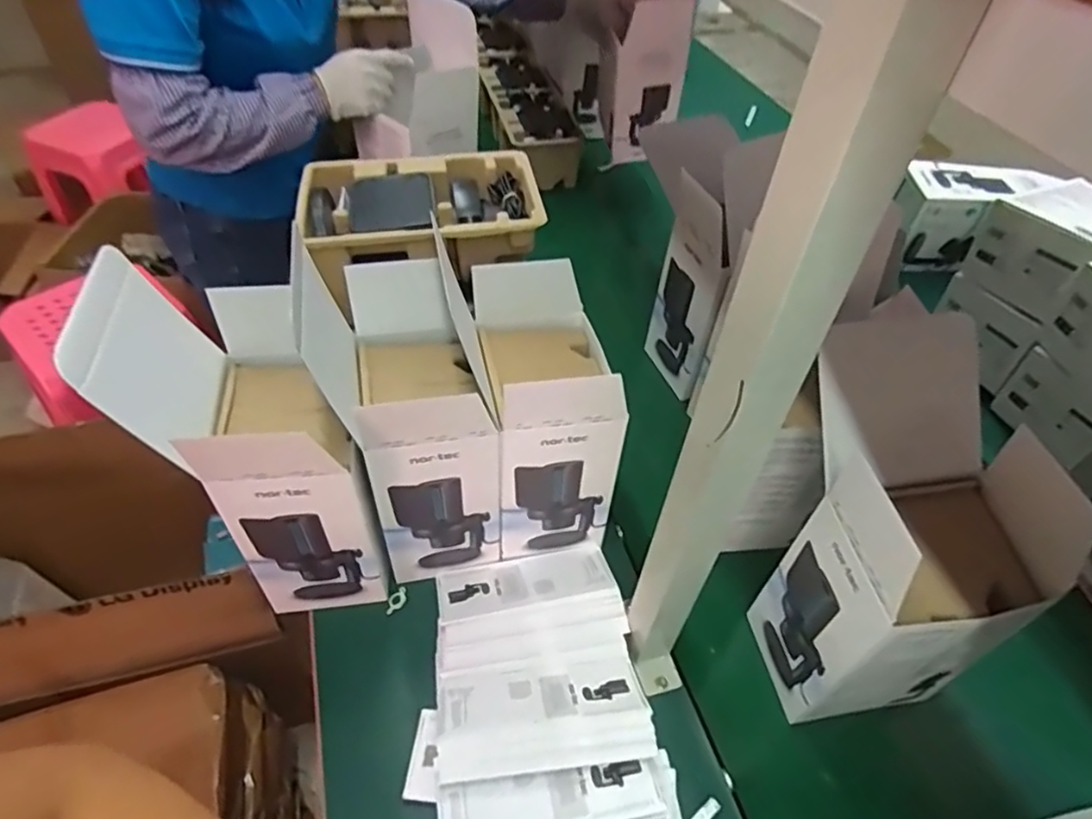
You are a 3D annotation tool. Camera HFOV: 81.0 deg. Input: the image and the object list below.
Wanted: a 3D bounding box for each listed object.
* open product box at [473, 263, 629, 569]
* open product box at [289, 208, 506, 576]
[{"bbox_3d":[-0.002,0.010,0.663,0.118,0.277,0.171,-6,48,-9],"label":"open product box"},{"bbox_3d":[-0.131,0.019,0.641,0.140,0.295,0.191,-11,49,-14],"label":"open product box"}]

